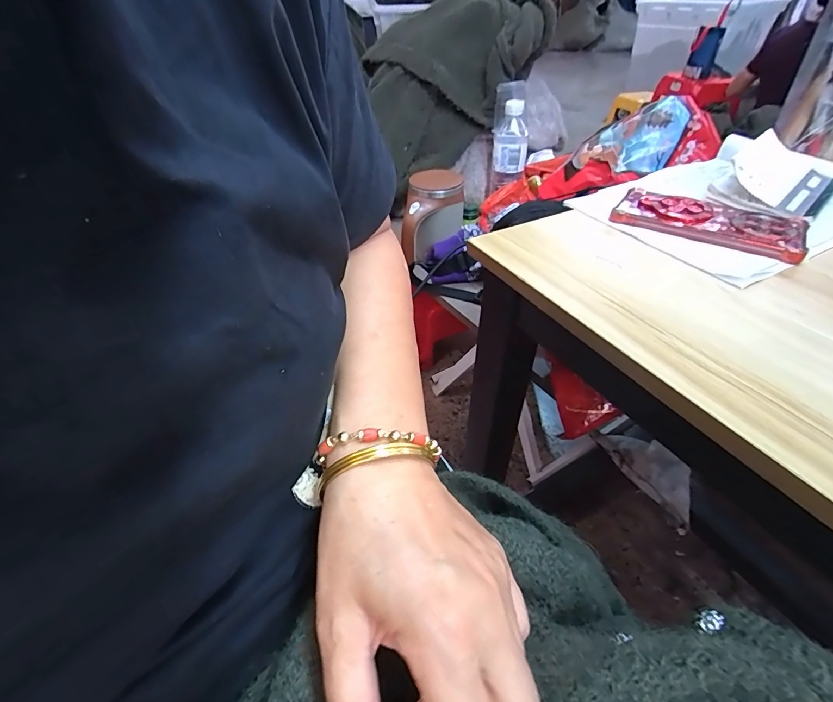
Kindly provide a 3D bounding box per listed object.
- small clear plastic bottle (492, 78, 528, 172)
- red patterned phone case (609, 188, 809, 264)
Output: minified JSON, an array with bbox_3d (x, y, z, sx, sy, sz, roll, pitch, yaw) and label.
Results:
[{"bbox_3d":[0.175,-0.409,0.761,0.062,0.147,0.048,-8,20,-6],"label":"small clear plastic bottle"},{"bbox_3d":[0.293,-0.132,0.422,0.165,0.025,0.067,23,48,27],"label":"red patterned phone case"}]

